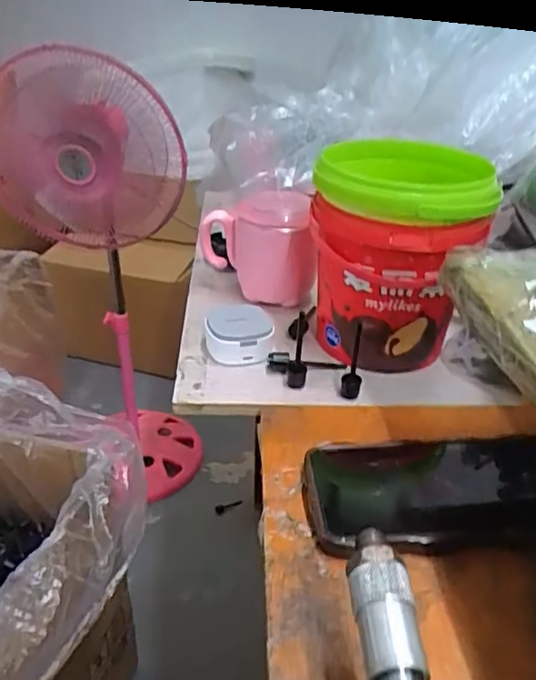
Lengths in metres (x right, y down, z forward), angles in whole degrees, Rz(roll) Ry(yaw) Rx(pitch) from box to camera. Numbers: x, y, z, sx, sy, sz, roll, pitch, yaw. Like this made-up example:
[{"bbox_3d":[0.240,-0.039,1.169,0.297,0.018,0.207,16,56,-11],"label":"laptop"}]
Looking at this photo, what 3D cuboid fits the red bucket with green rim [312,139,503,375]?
[{"bbox_3d":[0.095,-0.064,0.479,0.122,0.154,0.125,2,31,-1],"label":"red bucket with green rim"}]

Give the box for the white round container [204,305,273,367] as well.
[{"bbox_3d":[-0.023,-0.007,0.498,0.053,0.028,0.057,3,31,1],"label":"white round container"}]

